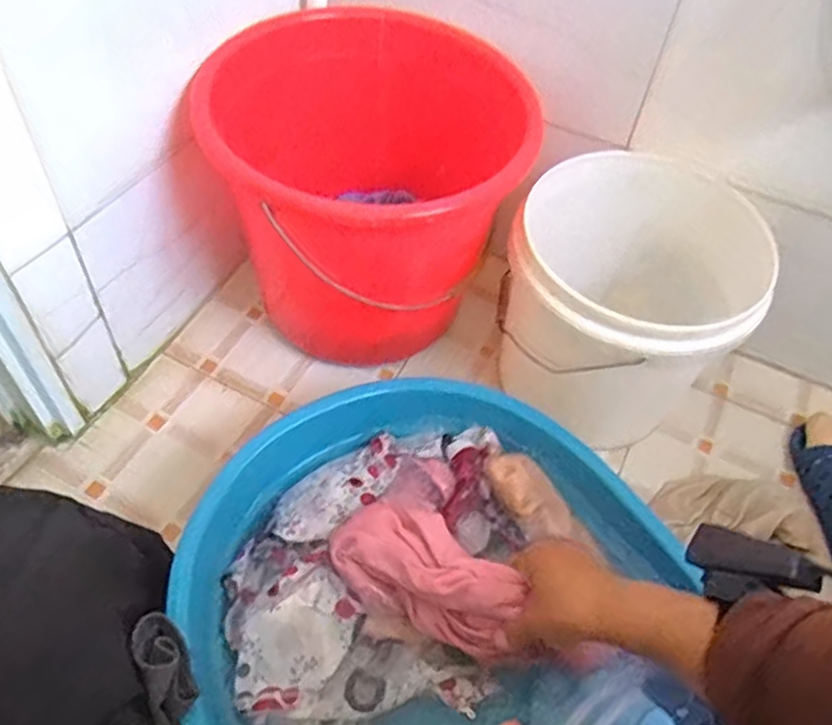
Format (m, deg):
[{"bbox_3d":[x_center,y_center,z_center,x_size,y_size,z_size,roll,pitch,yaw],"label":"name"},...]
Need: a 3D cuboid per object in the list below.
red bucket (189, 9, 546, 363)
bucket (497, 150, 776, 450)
[{"bbox_3d":[-0.057,-0.186,0.792,0.293,0.320,0.310,3,51,-4],"label":"red bucket"},{"bbox_3d":[0.213,-0.051,0.798,0.273,0.281,0.240,34,56,20],"label":"bucket"}]

